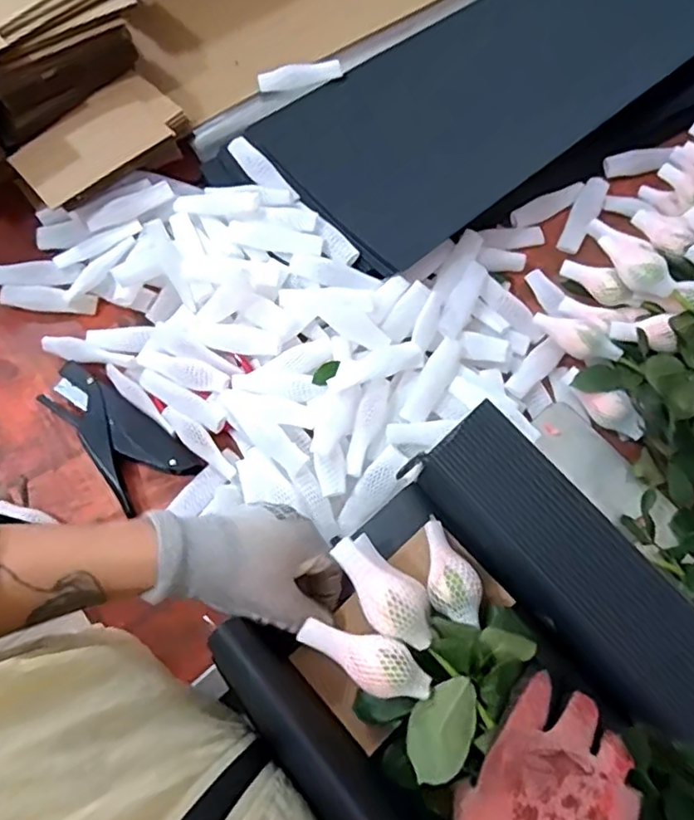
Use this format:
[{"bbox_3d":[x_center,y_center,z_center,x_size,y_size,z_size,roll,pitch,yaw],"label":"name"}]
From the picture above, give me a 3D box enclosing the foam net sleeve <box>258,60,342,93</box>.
[{"bbox_3d":[-0.050,-0.356,0.650,0.087,0.016,0.028,-6,71,-3],"label":"foam net sleeve"}]

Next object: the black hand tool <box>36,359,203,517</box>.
[{"bbox_3d":[-0.201,0.018,0.540,0.072,0.024,0.145,-39,76,-13],"label":"black hand tool"}]

